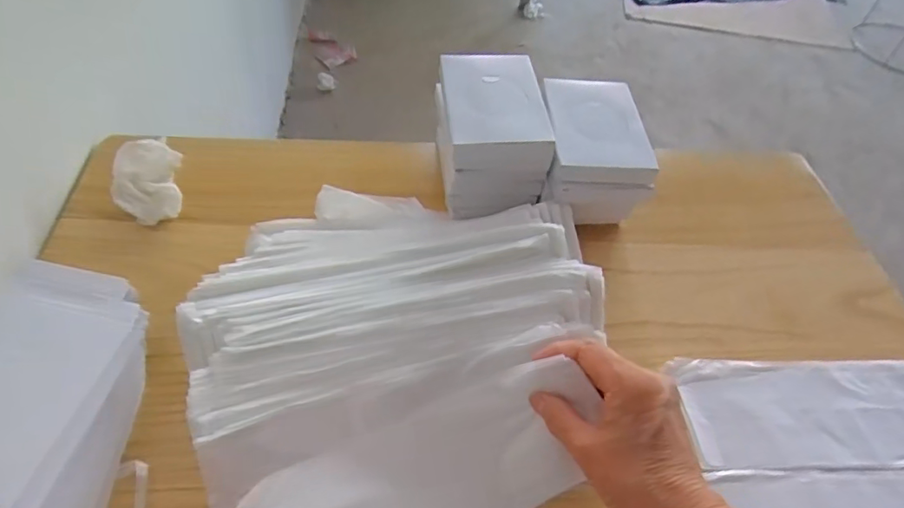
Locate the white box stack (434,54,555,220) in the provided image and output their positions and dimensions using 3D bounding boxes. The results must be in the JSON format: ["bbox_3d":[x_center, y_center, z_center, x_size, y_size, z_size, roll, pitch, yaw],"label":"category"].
[{"bbox_3d":[0.037,-0.108,0.504,0.092,0.095,0.131,-4,51,-8],"label":"white box stack"}]

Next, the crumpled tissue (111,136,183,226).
[{"bbox_3d":[-0.274,-0.063,0.492,0.055,0.044,0.066,-12,53,-15],"label":"crumpled tissue"}]

